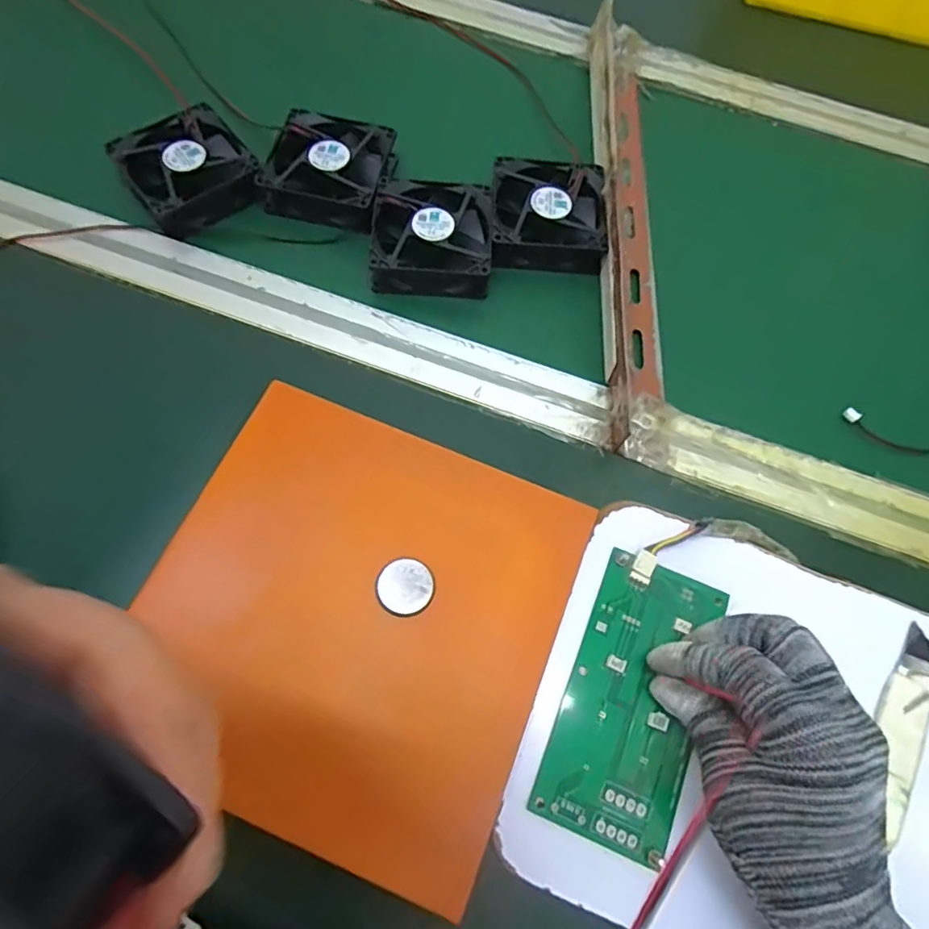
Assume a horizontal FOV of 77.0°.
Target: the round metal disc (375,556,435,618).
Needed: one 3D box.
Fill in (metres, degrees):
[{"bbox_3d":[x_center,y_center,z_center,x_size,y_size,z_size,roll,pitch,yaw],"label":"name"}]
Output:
[{"bbox_3d":[-0.030,0.062,0.299,0.029,0.004,0.029,3,71,-9],"label":"round metal disc"}]

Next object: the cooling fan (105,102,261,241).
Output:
[{"bbox_3d":[-0.194,-0.207,0.410,0.078,0.029,0.082,-32,74,-13],"label":"cooling fan"}]

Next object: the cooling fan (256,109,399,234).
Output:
[{"bbox_3d":[-0.095,-0.212,0.418,0.081,0.026,0.085,13,69,3],"label":"cooling fan"}]

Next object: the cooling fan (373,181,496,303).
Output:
[{"bbox_3d":[-0.021,-0.158,0.402,0.079,0.025,0.080,3,69,-1],"label":"cooling fan"}]

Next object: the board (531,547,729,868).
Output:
[{"bbox_3d":[0.084,0.114,0.290,0.065,0.007,0.134,19,70,5],"label":"board"}]

